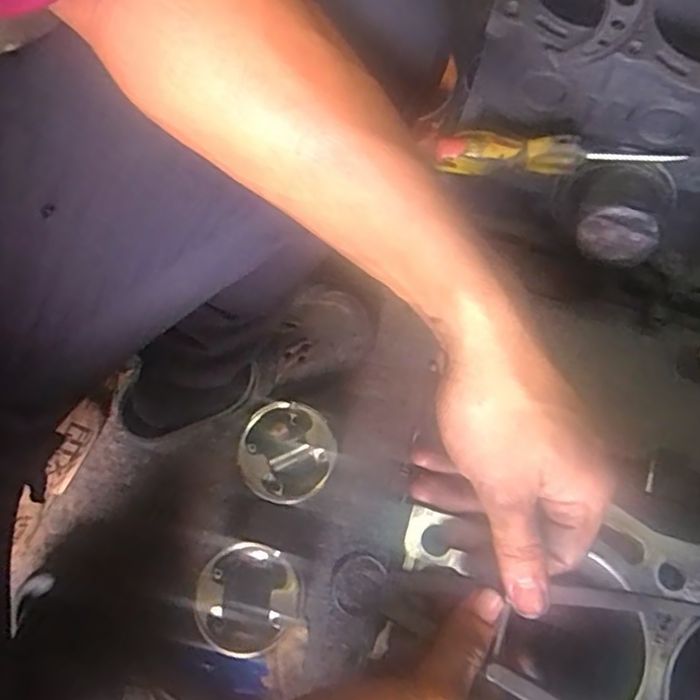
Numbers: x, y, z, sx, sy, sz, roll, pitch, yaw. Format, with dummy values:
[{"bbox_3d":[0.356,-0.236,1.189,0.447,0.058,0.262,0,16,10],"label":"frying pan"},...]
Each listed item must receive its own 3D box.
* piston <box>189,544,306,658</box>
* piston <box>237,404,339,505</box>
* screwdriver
[{"bbox_3d":[-0.088,0.223,0.598,0.081,0.101,0.089,0,75,2],"label":"piston"},{"bbox_3d":[-0.057,0.102,0.641,0.088,0.082,0.091,4,75,3],"label":"piston"},{"bbox_3d":[0.167,-0.162,0.543,0.185,0.042,0.027,4,75,3],"label":"screwdriver"}]

